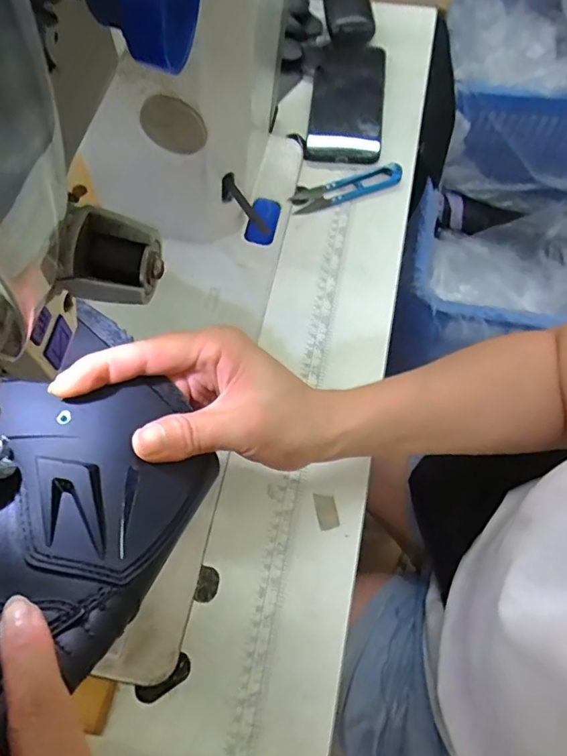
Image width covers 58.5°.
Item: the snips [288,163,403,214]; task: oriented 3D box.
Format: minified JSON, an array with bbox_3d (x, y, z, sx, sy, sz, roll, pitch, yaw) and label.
[{"bbox_3d":[0.063,-0.195,0.515,0.114,0.012,0.030,-14,69,6],"label":"snips"}]

